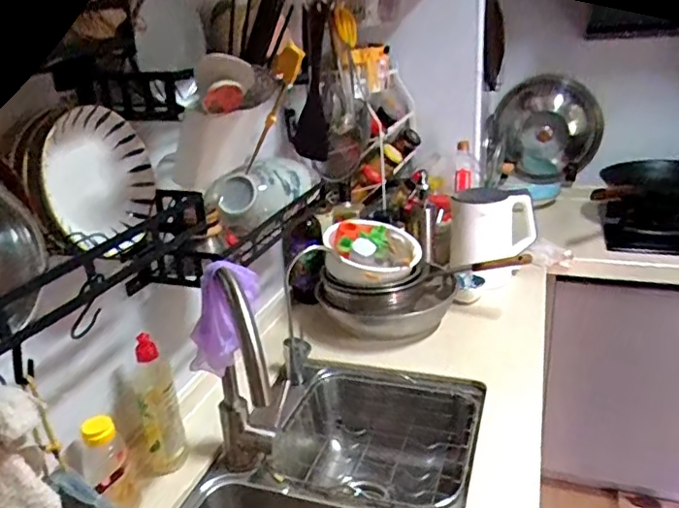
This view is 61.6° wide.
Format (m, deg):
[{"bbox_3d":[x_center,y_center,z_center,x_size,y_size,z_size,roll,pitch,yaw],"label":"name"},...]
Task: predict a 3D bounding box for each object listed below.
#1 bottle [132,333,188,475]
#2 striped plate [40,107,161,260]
[{"bbox_3d":[-0.276,0.231,0.851,0.072,0.212,0.047,-8,22,-12],"label":"bottle"},{"bbox_3d":[-0.287,-0.087,0.692,0.039,0.157,0.161,2,22,14],"label":"striped plate"}]

